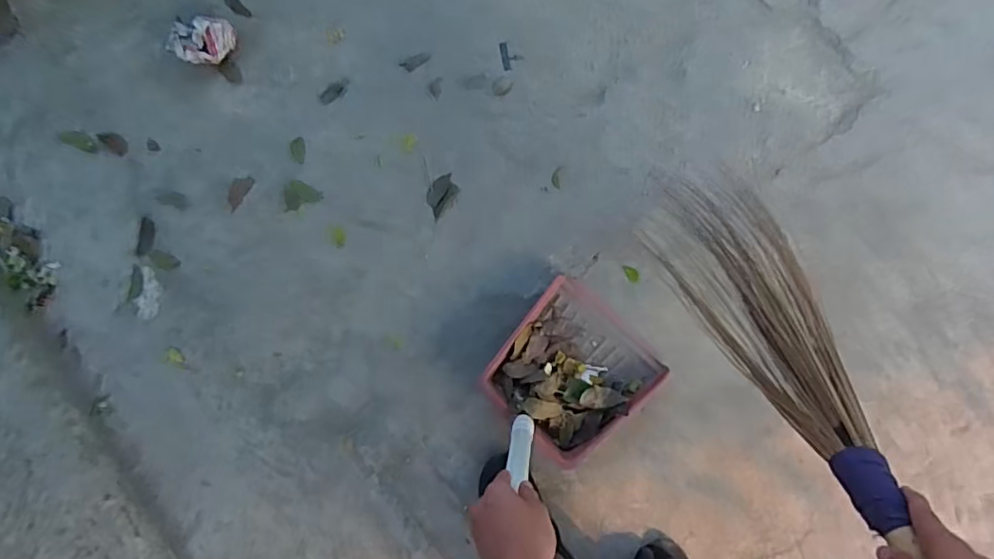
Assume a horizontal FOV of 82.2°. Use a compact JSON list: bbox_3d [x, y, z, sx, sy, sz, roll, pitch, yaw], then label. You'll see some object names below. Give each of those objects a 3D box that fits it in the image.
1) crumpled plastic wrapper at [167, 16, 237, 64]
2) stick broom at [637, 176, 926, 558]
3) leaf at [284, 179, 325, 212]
[{"bbox_3d":[-0.584,-0.481,1.141,0.115,0.082,0.093,-19,84,3],"label":"crumpled plastic wrapper"},{"bbox_3d":[0.351,0.044,0.771,0.155,0.632,0.106,-4,123,4],"label":"stick broom"},{"bbox_3d":[-0.390,-0.173,1.142,0.076,0.006,0.058,-15,85,3],"label":"leaf"}]

